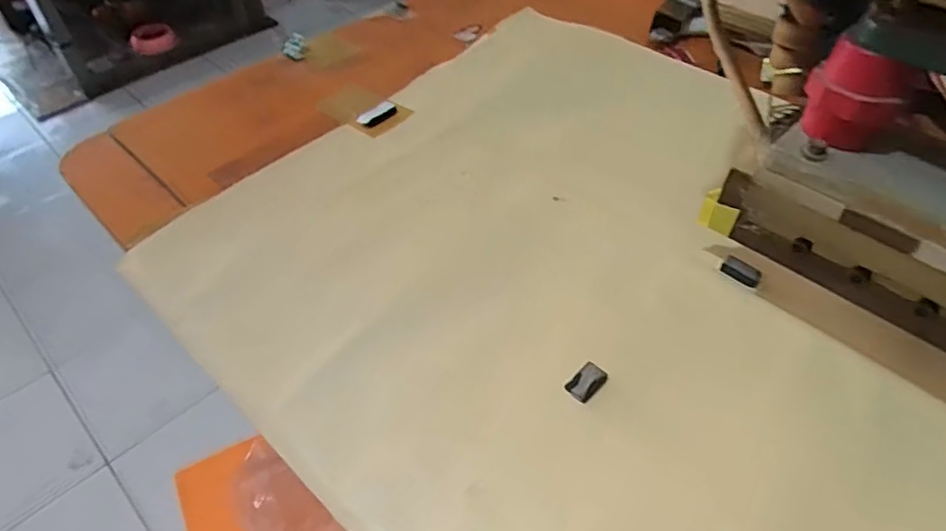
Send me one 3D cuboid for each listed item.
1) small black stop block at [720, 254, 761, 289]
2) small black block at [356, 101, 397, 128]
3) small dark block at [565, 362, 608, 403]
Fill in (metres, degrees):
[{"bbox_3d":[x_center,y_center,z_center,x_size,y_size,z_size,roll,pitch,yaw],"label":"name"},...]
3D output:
[{"bbox_3d":[0.170,0.004,0.381,0.024,0.009,0.010,28,54,24],"label":"small black stop block"},{"bbox_3d":[-0.082,-0.130,0.512,0.019,0.004,0.037,32,56,26],"label":"small black block"},{"bbox_3d":[0.063,0.065,0.332,0.023,0.006,0.015,-36,56,-27],"label":"small dark block"}]

